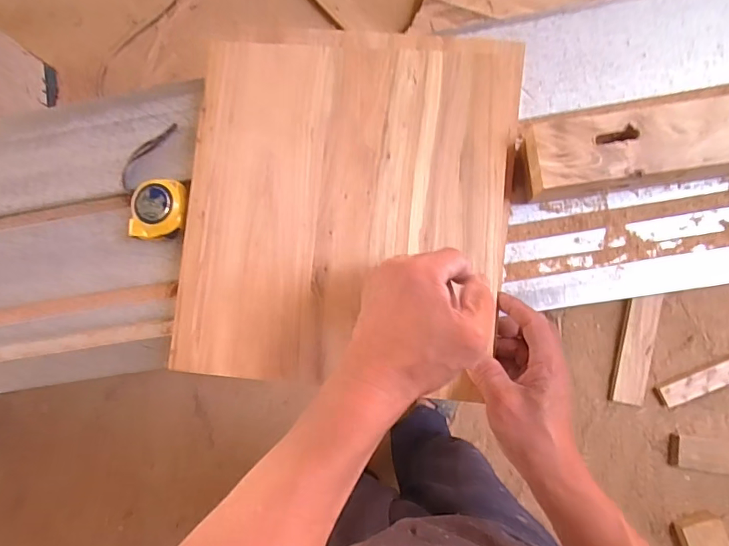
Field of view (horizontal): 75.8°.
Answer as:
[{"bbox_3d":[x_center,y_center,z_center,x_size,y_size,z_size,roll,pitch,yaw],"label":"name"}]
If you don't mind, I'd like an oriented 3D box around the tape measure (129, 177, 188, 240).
[{"bbox_3d":[-0.206,-0.065,0.483,0.058,0.040,0.063,5,86,5],"label":"tape measure"}]

